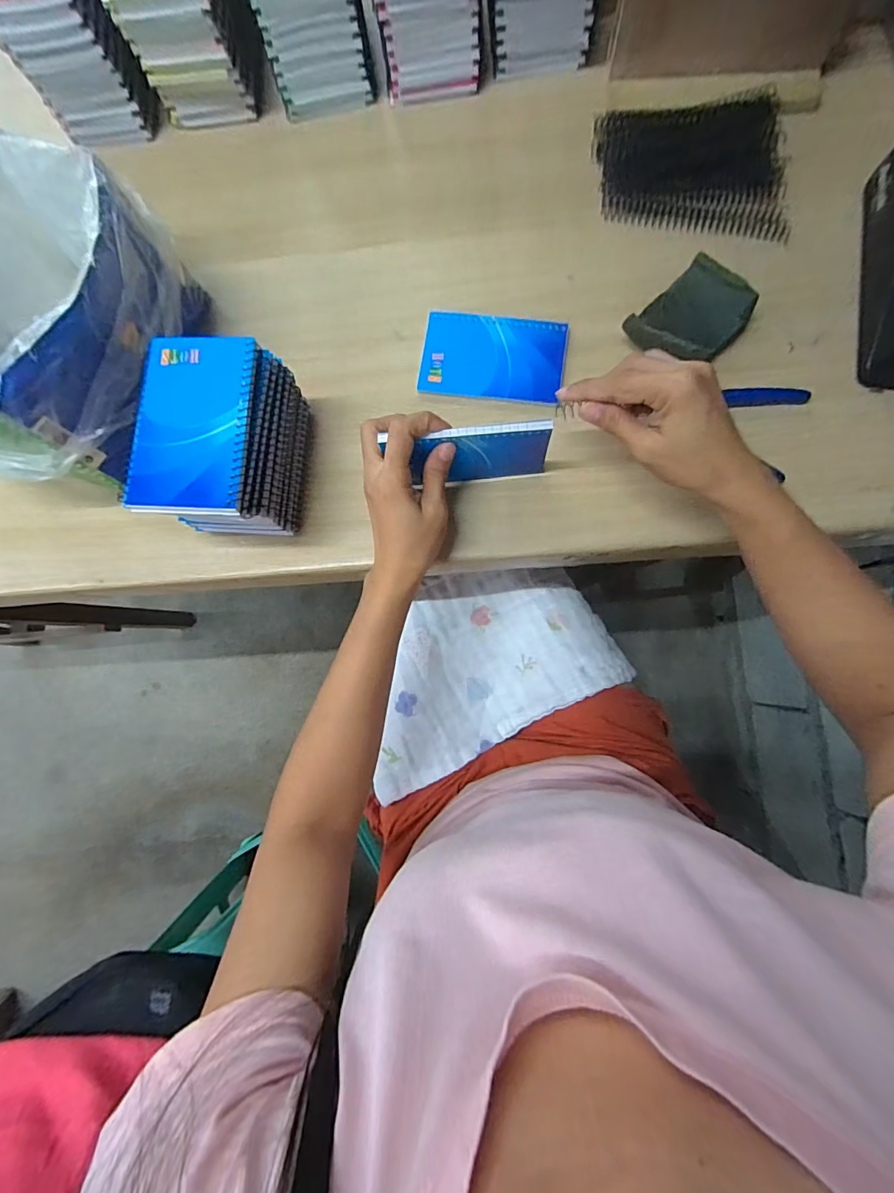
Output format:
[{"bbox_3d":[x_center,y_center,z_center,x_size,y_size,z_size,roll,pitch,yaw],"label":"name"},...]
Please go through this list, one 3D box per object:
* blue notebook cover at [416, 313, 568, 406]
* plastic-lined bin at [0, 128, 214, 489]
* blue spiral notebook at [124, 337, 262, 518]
[{"bbox_3d":[0.042,-0.220,0.430,0.127,0.009,0.081,9,83,6],"label":"blue notebook cover"},{"bbox_3d":[-0.359,-0.225,0.404,0.228,0.151,0.241,-1,82,5],"label":"plastic-lined bin"},{"bbox_3d":[-0.185,-0.125,0.342,0.088,0.012,0.134,1,84,6],"label":"blue spiral notebook"}]

